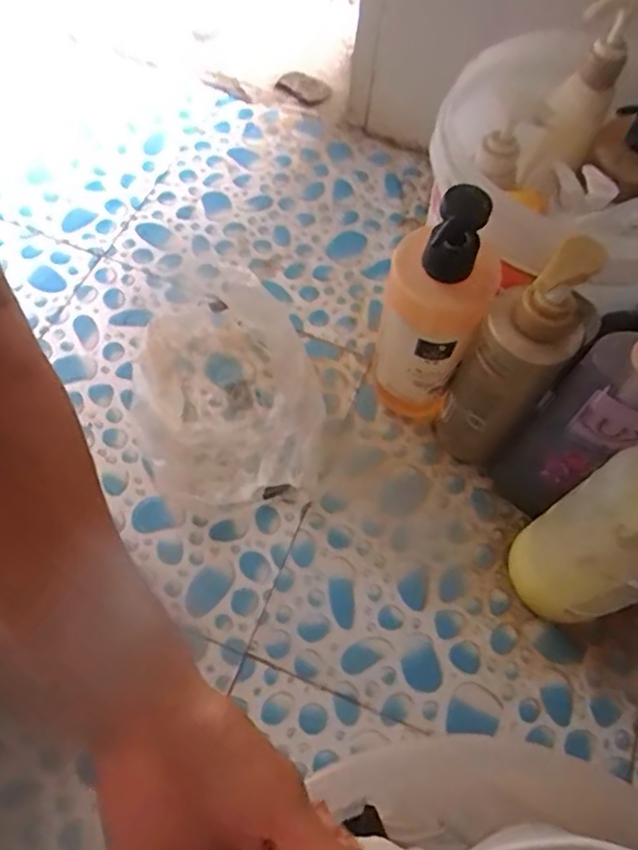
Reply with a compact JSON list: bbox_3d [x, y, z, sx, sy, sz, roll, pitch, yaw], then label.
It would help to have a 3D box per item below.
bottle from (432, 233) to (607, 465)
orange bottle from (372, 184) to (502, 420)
[{"bbox_3d":[0.144,-0.041,0.471,0.066,0.263,0.051,34,67,13],"label":"bottle"},{"bbox_3d":[0.086,-0.083,0.500,0.075,0.241,0.061,15,64,4],"label":"orange bottle"}]

